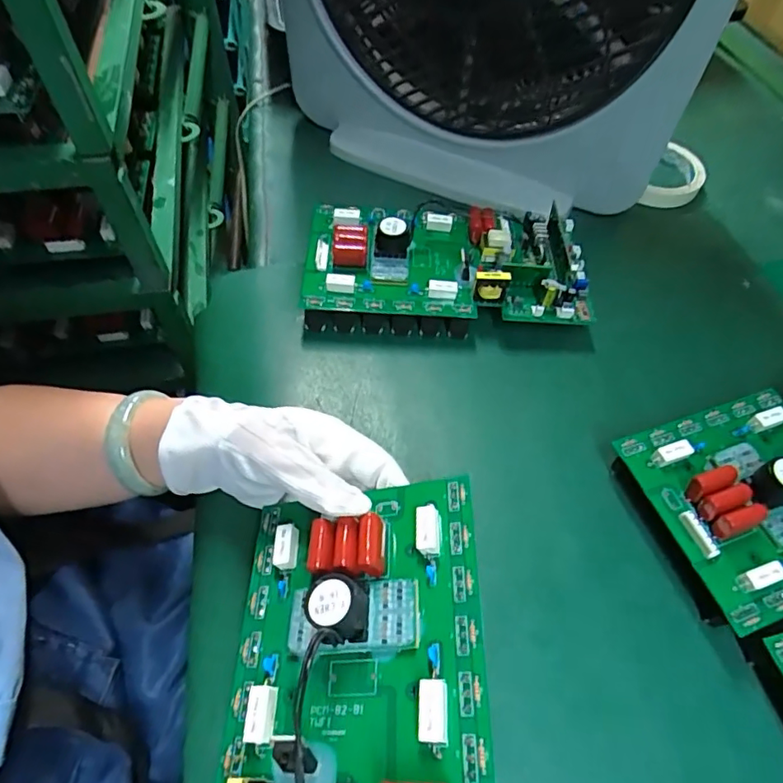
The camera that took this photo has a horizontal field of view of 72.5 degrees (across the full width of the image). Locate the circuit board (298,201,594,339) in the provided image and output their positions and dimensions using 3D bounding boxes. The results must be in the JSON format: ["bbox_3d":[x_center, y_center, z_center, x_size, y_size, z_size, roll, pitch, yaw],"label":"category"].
[{"bbox_3d":[0.044,-0.107,0.443,0.226,0.053,0.122,1,56,-1],"label":"circuit board"}]

